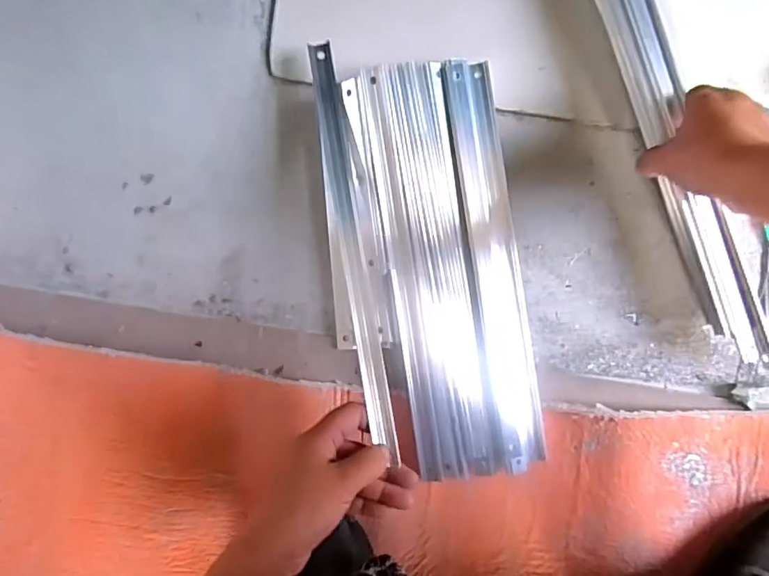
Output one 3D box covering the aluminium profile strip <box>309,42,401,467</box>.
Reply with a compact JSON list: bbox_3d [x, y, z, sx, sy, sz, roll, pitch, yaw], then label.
[{"bbox_3d":[-0.028,-0.036,0.435,0.023,0.022,0.332,-10,84,4],"label":"aluminium profile strip"}]

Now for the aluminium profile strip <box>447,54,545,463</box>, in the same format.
[{"bbox_3d":[0.096,-0.017,0.453,0.043,0.028,0.342,-9,93,4],"label":"aluminium profile strip"}]

